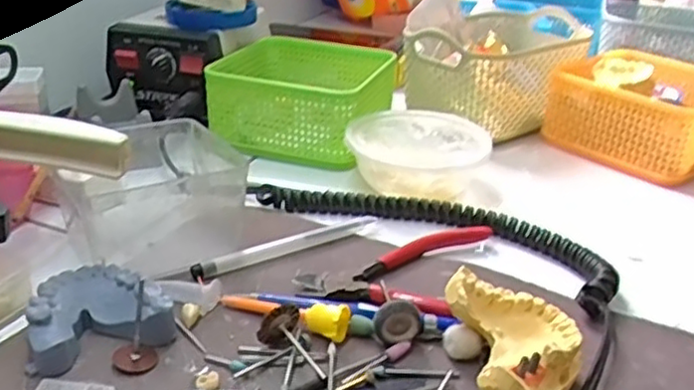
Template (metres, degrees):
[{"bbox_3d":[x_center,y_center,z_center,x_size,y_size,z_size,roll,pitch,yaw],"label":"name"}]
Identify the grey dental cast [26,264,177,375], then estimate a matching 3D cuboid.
[{"bbox_3d":[-0.123,0.058,0.347,0.066,0.023,0.056,-9,29,-23],"label":"grey dental cast"}]

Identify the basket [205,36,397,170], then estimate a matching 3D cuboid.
[{"bbox_3d":[-0.035,-0.086,0.593,0.131,0.056,0.136,13,28,19],"label":"basket"}]

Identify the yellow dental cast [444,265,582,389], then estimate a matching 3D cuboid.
[{"bbox_3d":[0.080,0.071,0.327,0.052,0.039,0.067,-3,27,-11],"label":"yellow dental cast"}]

